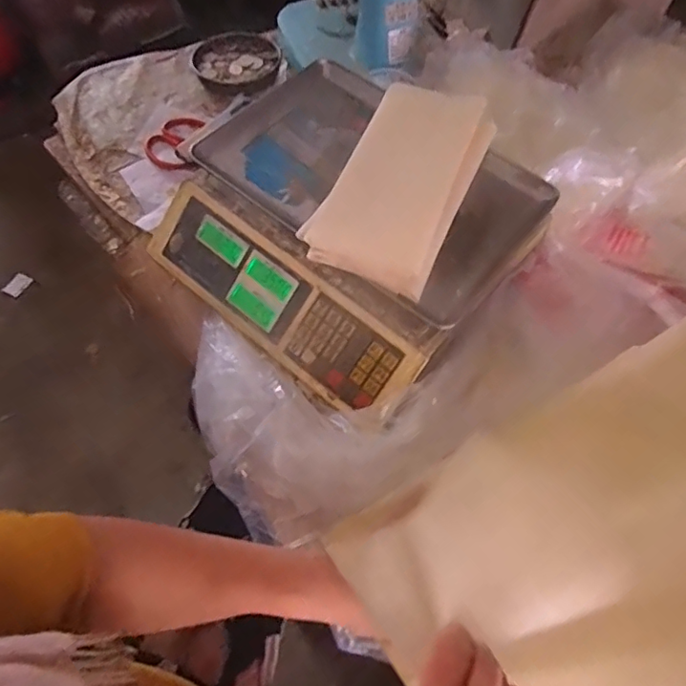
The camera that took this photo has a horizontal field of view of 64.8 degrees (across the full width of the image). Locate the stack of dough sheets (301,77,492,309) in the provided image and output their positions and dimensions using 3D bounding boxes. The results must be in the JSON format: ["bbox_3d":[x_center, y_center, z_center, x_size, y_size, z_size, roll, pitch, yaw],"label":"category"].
[{"bbox_3d":[0.062,-0.166,0.542,0.124,0.035,0.249,23,61,11],"label":"stack of dough sheets"}]

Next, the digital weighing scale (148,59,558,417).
[{"bbox_3d":[0.010,-0.131,0.596,0.331,0.115,0.313,37,65,18],"label":"digital weighing scale"}]

